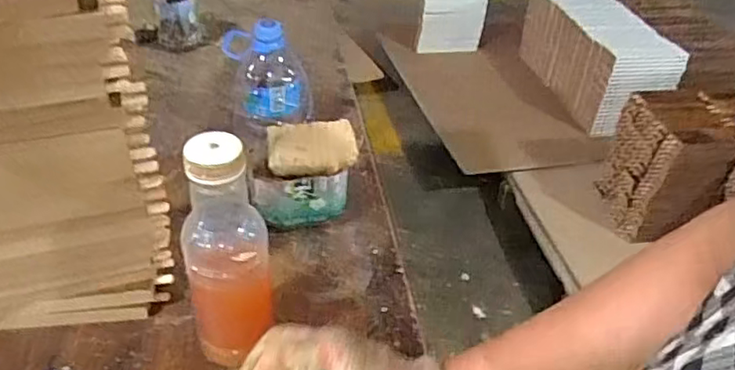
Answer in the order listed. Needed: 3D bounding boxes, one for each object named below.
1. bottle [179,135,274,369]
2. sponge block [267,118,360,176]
[{"bbox_3d":[-0.108,0.056,0.479,0.063,0.210,0.057,-6,40,-14],"label":"bottle"},{"bbox_3d":[-0.059,-0.039,0.635,0.088,0.027,0.056,-6,77,-11],"label":"sponge block"}]

